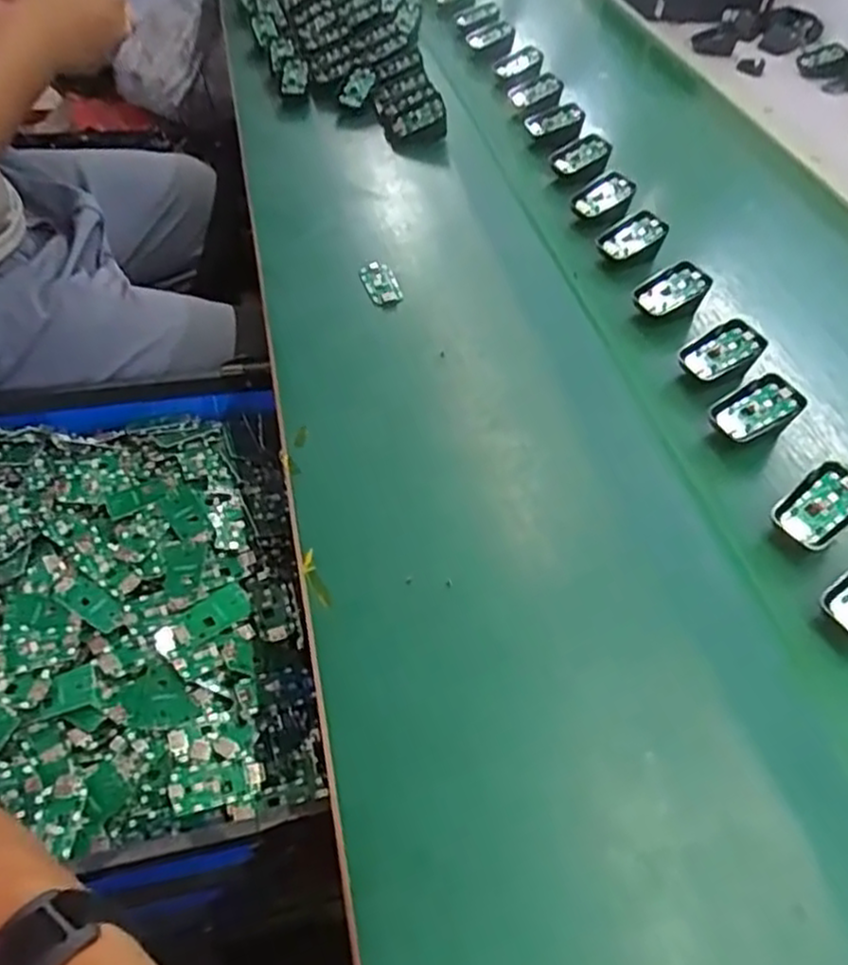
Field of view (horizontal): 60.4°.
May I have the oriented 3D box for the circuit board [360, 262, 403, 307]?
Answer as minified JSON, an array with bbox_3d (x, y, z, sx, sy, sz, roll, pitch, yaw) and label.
[{"bbox_3d":[-0.042,-0.192,0.710,0.034,0.011,0.057,-13,52,-16],"label":"circuit board"}]

